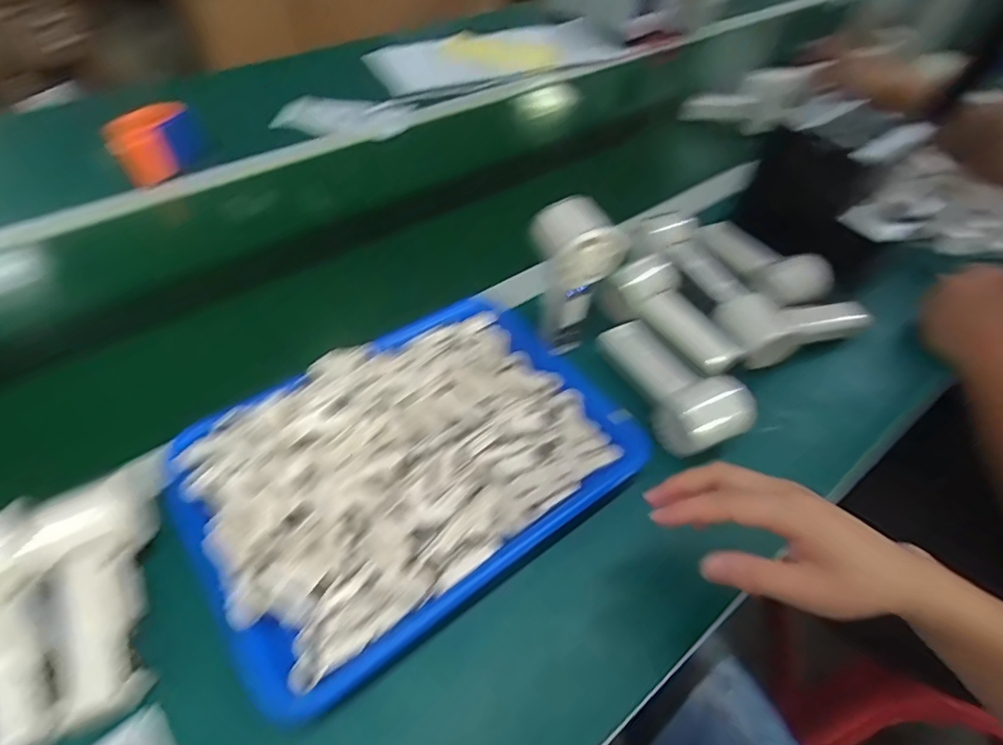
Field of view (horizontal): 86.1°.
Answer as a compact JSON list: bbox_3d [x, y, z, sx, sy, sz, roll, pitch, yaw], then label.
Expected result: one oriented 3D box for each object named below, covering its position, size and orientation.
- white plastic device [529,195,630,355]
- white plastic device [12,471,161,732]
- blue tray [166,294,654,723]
[{"bbox_3d":[0.063,-0.095,0.499,0.056,0.120,0.072,-17,53,-15],"label":"white plastic device"},{"bbox_3d":[-0.272,0.145,0.360,0.060,0.047,0.155,-20,54,-18],"label":"white plastic device"},{"bbox_3d":[-0.072,0.059,0.443,0.335,0.039,0.247,-29,56,-25],"label":"blue tray"}]

